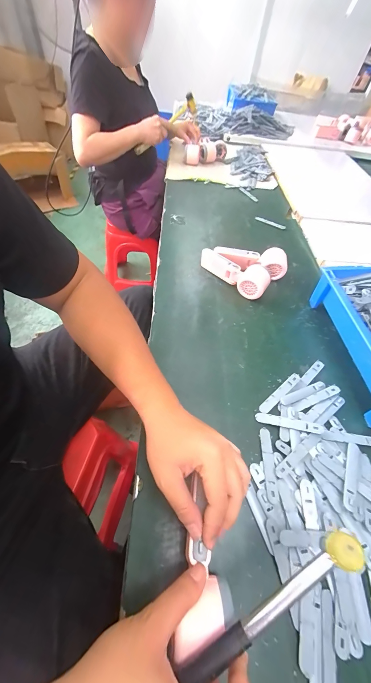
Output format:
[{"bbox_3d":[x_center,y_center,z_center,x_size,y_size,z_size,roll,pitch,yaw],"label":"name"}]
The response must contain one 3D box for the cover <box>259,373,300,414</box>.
[{"bbox_3d":[0.155,0.084,0.402,0.091,0.012,0.016,-34,65,-25],"label":"cover"}]

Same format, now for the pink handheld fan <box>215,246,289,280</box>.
[{"bbox_3d":[0.150,-0.189,0.576,0.169,0.061,0.051,13,54,2],"label":"pink handheld fan"}]

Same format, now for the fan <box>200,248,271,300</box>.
[{"bbox_3d":[0.105,-0.157,0.547,0.174,0.058,0.054,39,59,19],"label":"fan"}]

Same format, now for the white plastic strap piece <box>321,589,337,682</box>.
[{"bbox_3d":[0.141,0.308,0.241,0.013,0.005,0.094,16,56,6],"label":"white plastic strap piece"}]

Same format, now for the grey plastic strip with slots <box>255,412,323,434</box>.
[{"bbox_3d":[0.155,0.123,0.370,0.096,0.004,0.014,9,66,13],"label":"grey plastic strip with slots"}]

